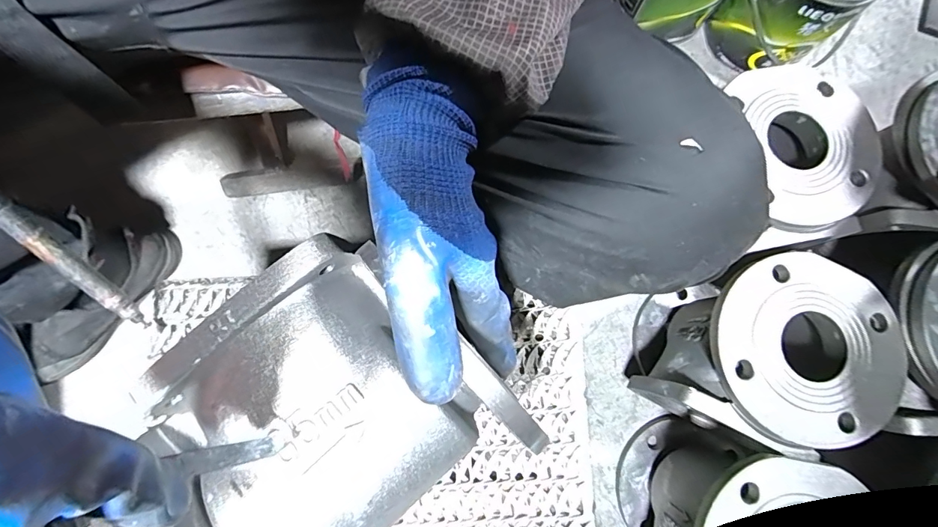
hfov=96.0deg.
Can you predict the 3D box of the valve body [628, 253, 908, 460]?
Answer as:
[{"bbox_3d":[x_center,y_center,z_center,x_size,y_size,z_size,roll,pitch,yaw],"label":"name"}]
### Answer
[{"bbox_3d":[0.312,0.102,0.480,0.172,0.194,0.178,0,79,-1],"label":"valve body"}]

